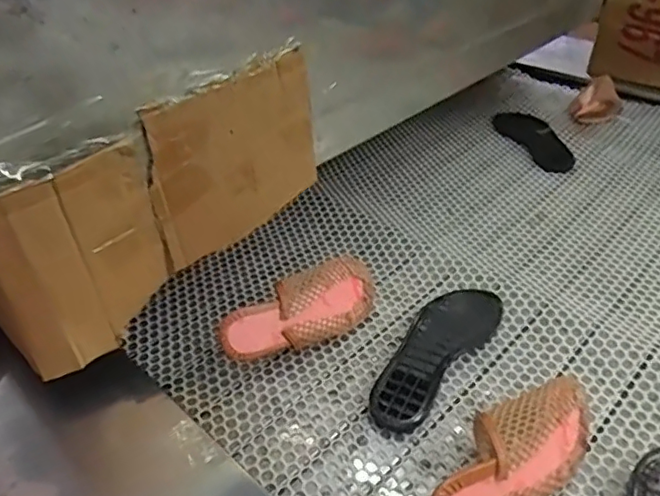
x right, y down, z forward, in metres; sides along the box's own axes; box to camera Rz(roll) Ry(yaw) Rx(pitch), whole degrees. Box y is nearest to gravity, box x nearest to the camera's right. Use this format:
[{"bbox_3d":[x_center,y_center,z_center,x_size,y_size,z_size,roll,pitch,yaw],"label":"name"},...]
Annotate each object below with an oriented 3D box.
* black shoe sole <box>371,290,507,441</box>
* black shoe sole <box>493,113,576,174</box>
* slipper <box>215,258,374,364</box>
[{"bbox_3d":[0.125,0.125,0.685,0.087,0.017,0.240,26,46,32],"label":"black shoe sole"},{"bbox_3d":[0.410,-0.224,1.127,0.075,0.023,0.246,-7,38,-6],"label":"black shoe sole"},{"bbox_3d":[-0.029,0.080,0.696,0.226,0.083,0.062,-27,44,-28],"label":"slipper"}]

